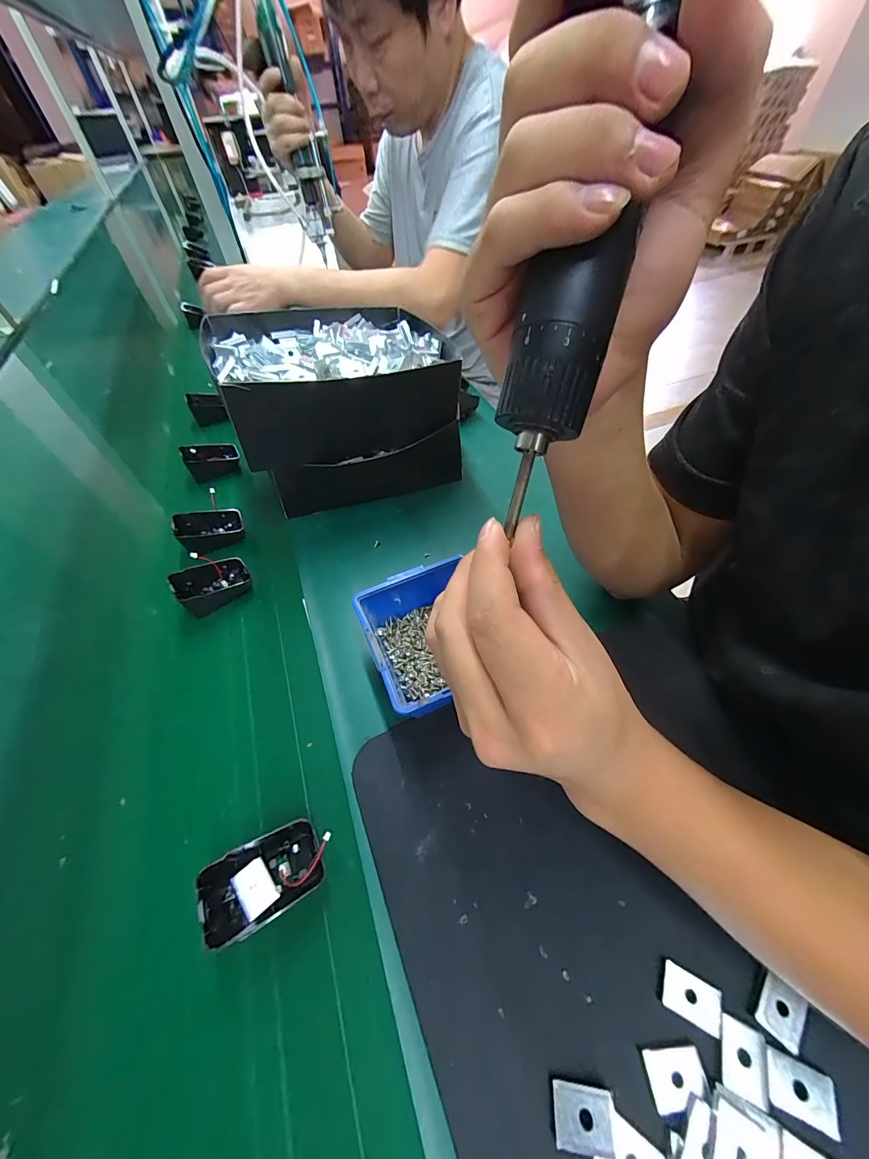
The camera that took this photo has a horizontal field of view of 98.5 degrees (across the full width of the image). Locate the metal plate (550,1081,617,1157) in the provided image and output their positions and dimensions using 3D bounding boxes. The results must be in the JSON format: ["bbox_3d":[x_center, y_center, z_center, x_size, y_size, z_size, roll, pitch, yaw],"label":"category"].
[{"bbox_3d":[0.072,0.260,0.181,0.028,0.011,0.019,2,53,4],"label":"metal plate"}]

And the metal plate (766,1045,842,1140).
[{"bbox_3d":[0.180,0.251,0.183,0.027,0.004,0.021,15,55,14],"label":"metal plate"}]

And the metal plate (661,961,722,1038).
[{"bbox_3d":[0.140,0.228,0.204,0.027,0.004,0.020,21,56,17],"label":"metal plate"}]

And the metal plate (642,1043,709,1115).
[{"bbox_3d":[0.122,0.250,0.188,0.027,0.004,0.019,-5,53,-1],"label":"metal plate"}]

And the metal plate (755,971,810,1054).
[{"bbox_3d":[0.185,0.229,0.198,0.018,0.004,0.024,34,61,25],"label":"metal plate"}]

